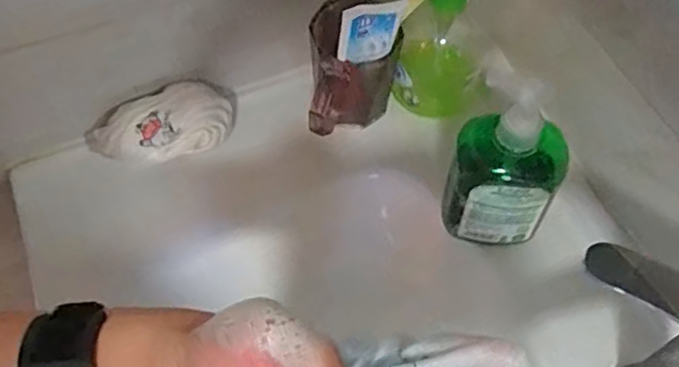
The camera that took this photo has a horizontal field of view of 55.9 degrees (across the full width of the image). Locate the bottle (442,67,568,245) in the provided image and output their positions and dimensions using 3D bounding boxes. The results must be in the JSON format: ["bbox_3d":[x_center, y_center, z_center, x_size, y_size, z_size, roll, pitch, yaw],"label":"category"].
[{"bbox_3d":[0.129,-0.014,0.488,0.079,0.172,0.060,16,61,8],"label":"bottle"}]

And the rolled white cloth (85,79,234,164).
[{"bbox_3d":[-0.158,-0.052,0.576,0.135,0.046,0.068,-23,63,-14],"label":"rolled white cloth"}]

